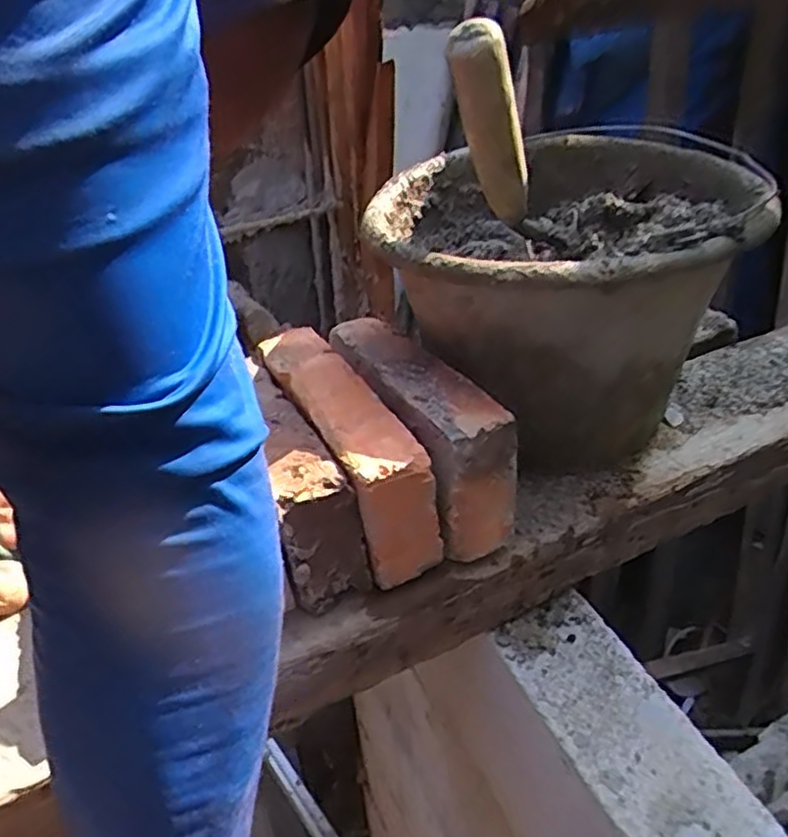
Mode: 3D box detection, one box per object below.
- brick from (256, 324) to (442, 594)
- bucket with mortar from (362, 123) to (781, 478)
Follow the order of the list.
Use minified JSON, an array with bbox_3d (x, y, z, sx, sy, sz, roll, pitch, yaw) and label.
[{"bbox_3d":[-0.035,0.014,0.435,0.046,0.075,0.186,-16,35,-20],"label":"brick"},{"bbox_3d":[0.115,-0.084,0.481,0.221,0.167,0.251,15,36,26],"label":"bucket with mortar"}]

